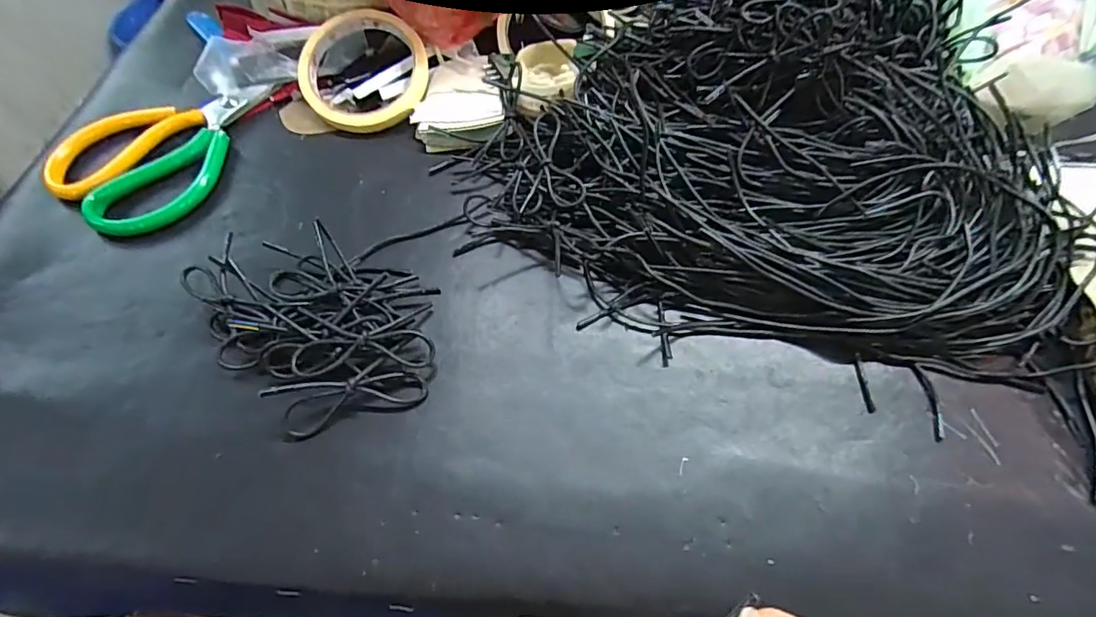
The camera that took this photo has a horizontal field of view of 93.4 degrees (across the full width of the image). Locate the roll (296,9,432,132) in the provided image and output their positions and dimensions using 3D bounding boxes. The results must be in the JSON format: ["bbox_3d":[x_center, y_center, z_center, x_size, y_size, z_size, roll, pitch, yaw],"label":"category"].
[{"bbox_3d":[-0.137,-0.178,0.385,0.093,0.013,0.093,0,84,-2],"label":"roll"}]

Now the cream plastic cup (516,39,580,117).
[{"bbox_3d":[-0.001,-0.167,0.373,0.042,0.027,0.050,1,61,-3],"label":"cream plastic cup"}]

